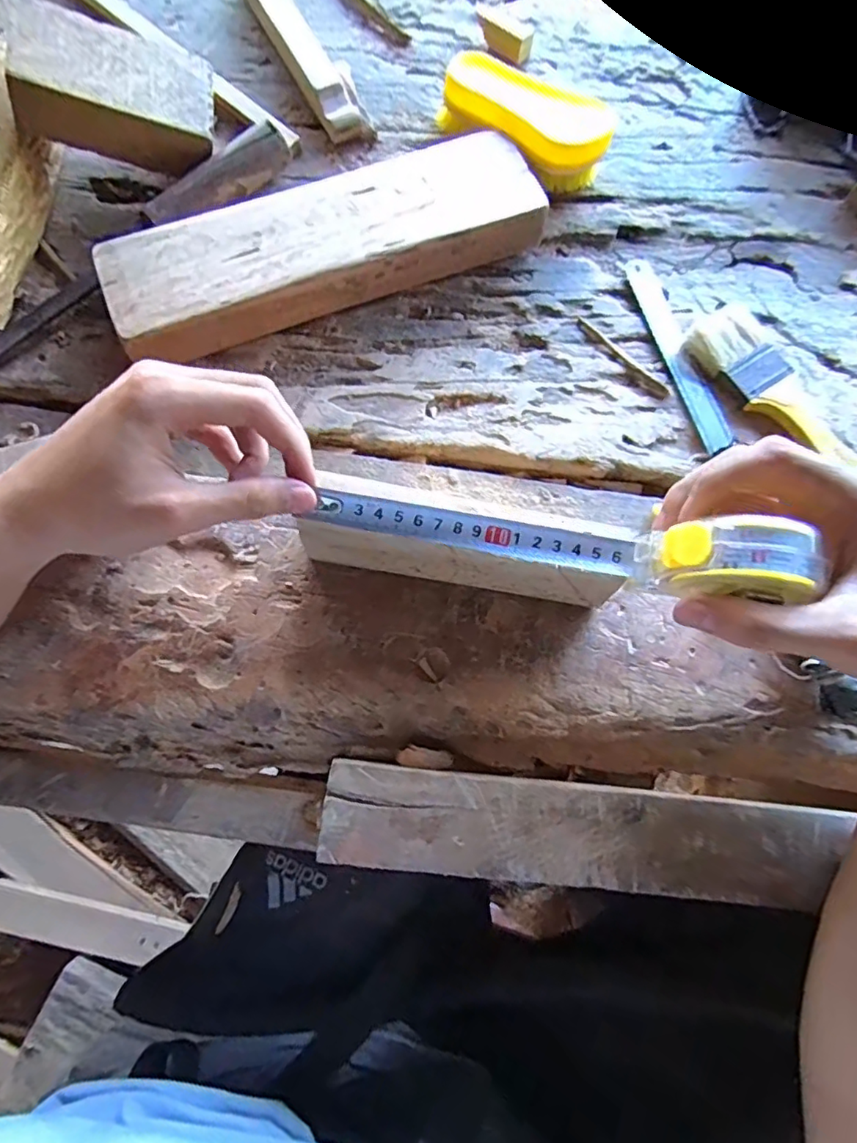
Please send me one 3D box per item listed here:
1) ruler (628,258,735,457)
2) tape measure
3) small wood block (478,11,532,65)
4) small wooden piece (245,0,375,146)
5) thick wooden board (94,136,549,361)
[{"bbox_3d":[0.170,-0.152,0.379,0.020,0.004,0.155,-14,74,-8],"label":"ruler"},{"bbox_3d":[0.055,-0.016,0.260,0.218,0.048,0.025,10,74,12],"label":"tape measure"},{"bbox_3d":[0.058,-0.420,0.431,0.049,0.019,0.016,44,78,8],"label":"small wood block"},{"bbox_3d":[-0.096,-0.403,0.426,0.038,0.025,0.176,-27,79,-9],"label":"small wooden piece"},{"bbox_3d":[-0.066,-0.216,0.371,0.279,0.041,0.079,-24,78,-9],"label":"thick wooden board"}]

